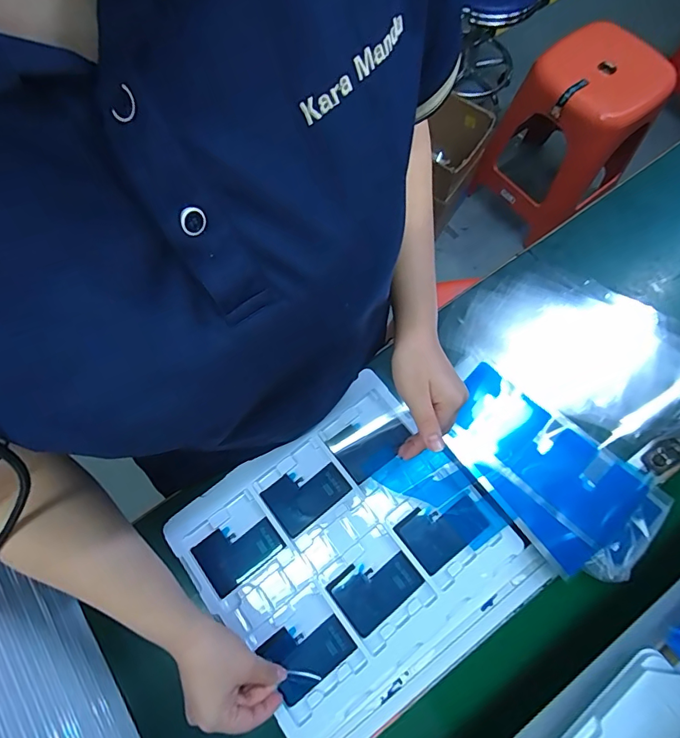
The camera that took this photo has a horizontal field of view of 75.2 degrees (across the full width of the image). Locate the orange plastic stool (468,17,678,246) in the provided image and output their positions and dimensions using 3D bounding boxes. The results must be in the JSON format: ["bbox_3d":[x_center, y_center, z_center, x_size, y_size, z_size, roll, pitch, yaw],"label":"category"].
[{"bbox_3d":[0.644,-0.677,1.245,0.358,0.377,0.386,43,77,13],"label":"orange plastic stool"}]

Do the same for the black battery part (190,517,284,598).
[{"bbox_3d":[-0.119,0.211,0.517,0.091,0.004,0.064,-35,74,-10],"label":"black battery part"}]

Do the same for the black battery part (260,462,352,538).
[{"bbox_3d":[-0.041,0.150,0.537,0.090,0.004,0.065,-38,75,-11],"label":"black battery part"}]

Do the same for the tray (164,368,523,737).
[{"bbox_3d":[0.002,0.194,0.509,0.310,0.019,0.272,-36,75,-11],"label":"tray"}]

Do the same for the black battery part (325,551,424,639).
[{"bbox_3d":[0.039,0.244,0.498,0.090,0.006,0.065,-37,75,-11],"label":"black battery part"}]

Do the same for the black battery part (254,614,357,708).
[{"bbox_3d":[-0.035,0.304,0.478,0.087,0.005,0.065,-35,74,-10],"label":"black battery part"}]

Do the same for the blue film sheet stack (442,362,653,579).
[{"bbox_3d":[0.221,0.104,0.522,0.130,0.021,0.223,-38,70,-10],"label":"blue film sheet stack"}]

